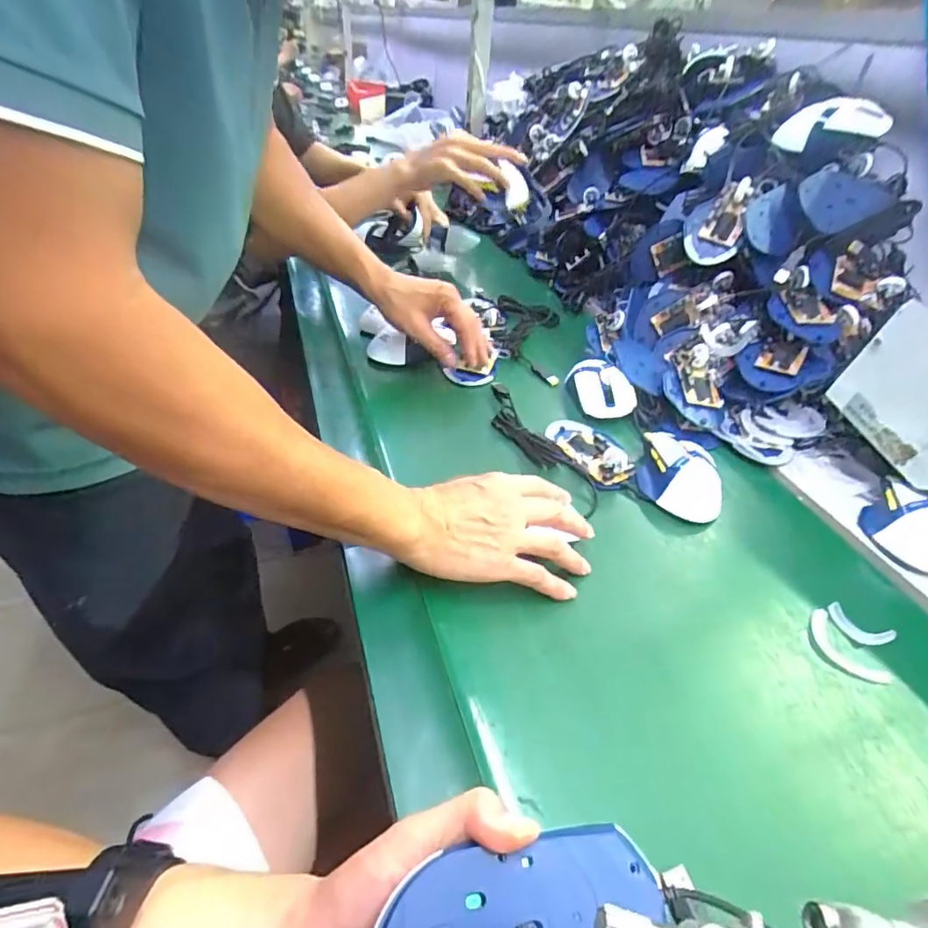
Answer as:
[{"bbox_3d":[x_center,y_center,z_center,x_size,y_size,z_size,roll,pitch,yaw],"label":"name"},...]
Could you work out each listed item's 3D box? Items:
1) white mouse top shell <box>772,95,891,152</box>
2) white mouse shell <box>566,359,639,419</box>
[{"bbox_3d":[0.489,-0.447,0.721,0.130,0.045,0.065,-3,81,0],"label":"white mouse top shell"},{"bbox_3d":[0.169,-0.091,0.653,0.066,0.033,0.083,-1,41,-7],"label":"white mouse shell"}]

